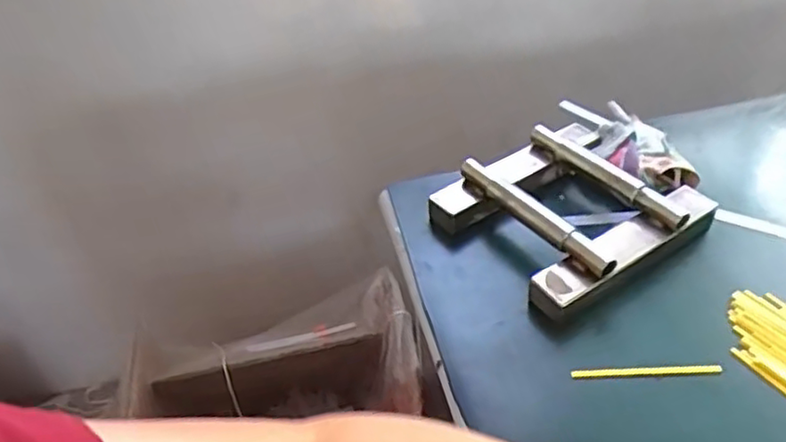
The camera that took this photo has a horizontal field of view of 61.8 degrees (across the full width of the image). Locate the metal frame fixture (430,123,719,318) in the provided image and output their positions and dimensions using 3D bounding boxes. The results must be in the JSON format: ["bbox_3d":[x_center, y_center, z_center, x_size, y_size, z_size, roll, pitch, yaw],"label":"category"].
[{"bbox_3d":[0.164,-0.017,0.608,0.196,0.045,0.175,-28,45,-24],"label":"metal frame fixture"}]

